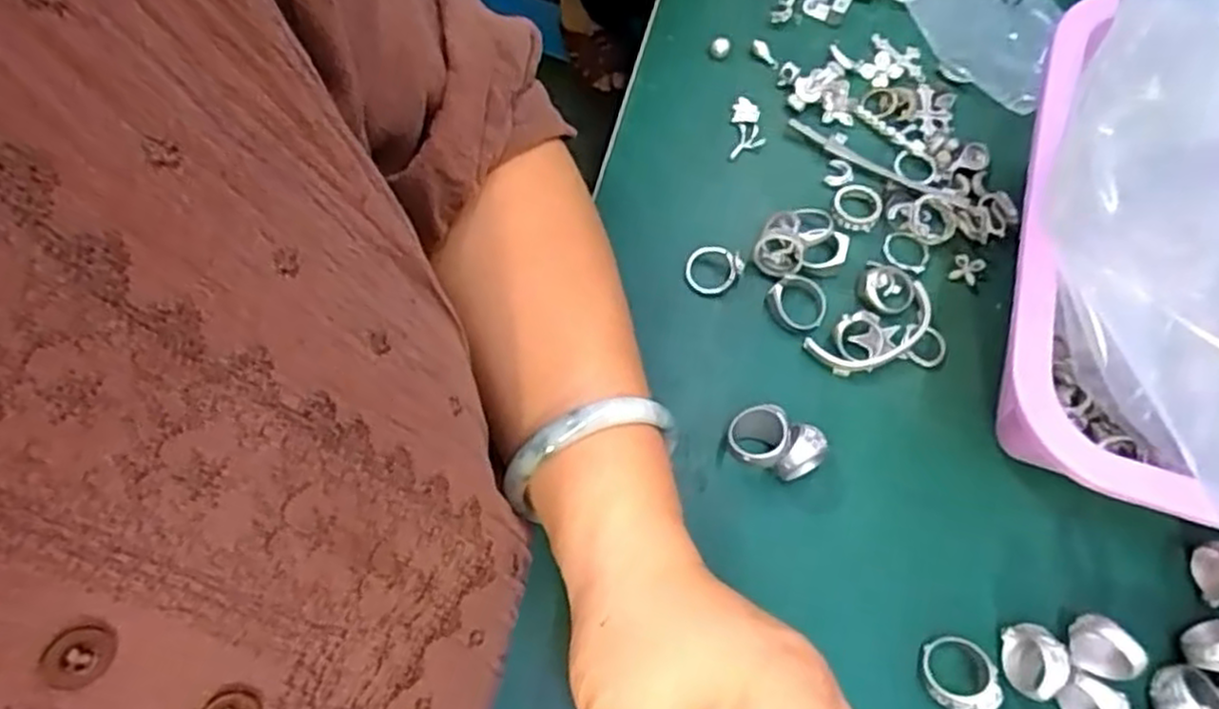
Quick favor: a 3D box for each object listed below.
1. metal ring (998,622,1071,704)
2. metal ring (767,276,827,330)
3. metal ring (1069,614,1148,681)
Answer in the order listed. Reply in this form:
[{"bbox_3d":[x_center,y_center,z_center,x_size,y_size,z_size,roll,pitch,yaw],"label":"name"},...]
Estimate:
[{"bbox_3d":[0.163,0.118,0.290,0.016,0.019,0.026,-9,70,-5],"label":"metal ring"},{"bbox_3d":[0.086,-0.025,0.347,0.027,0.008,0.025,0,70,-1],"label":"metal ring"},{"bbox_3d":[0.190,0.113,0.291,0.009,0.025,0.025,-29,70,-34],"label":"metal ring"}]

